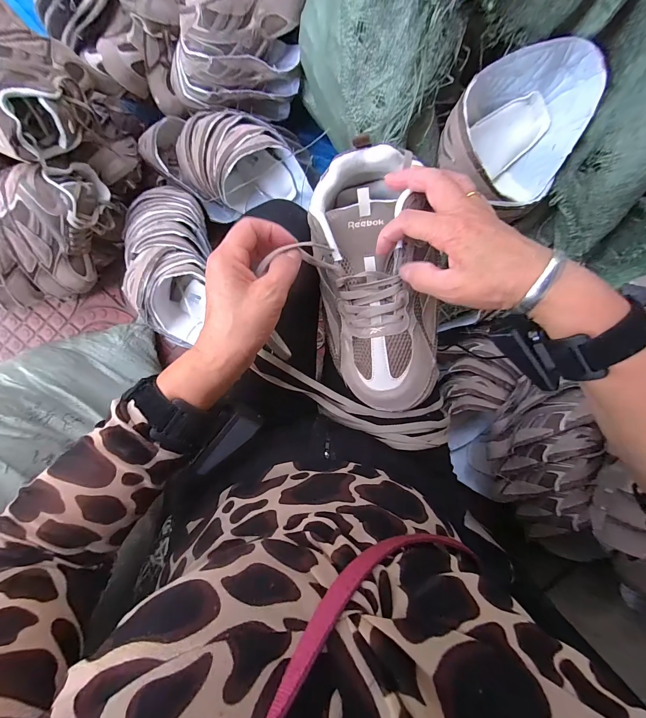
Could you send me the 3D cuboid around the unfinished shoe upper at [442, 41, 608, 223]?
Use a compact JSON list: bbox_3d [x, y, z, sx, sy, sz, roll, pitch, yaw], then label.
[{"bbox_3d":[0.287,-0.350,0.488,0.184,0.070,0.222,23,96,-5],"label":"unfinished shoe upper"}]

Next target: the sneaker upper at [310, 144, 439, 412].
[{"bbox_3d":[0.056,-0.070,0.334,0.110,0.079,0.248,-12,97,0],"label":"sneaker upper"}]

